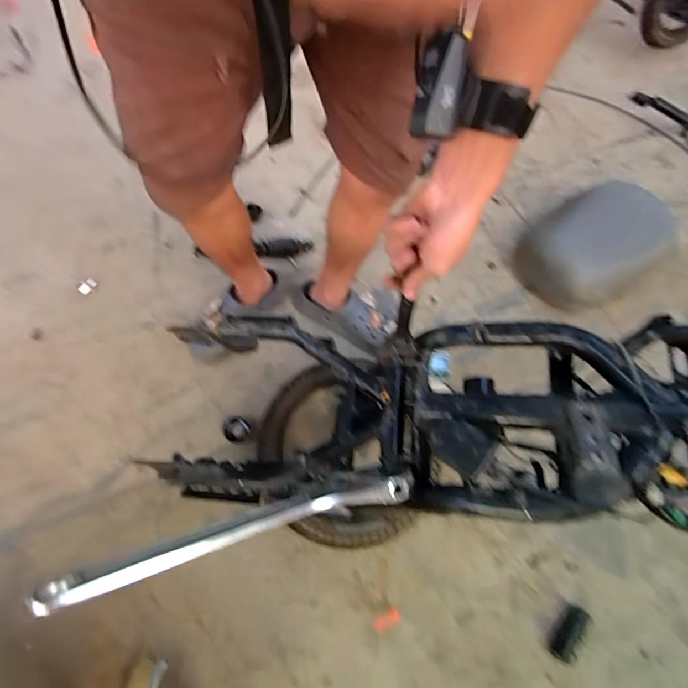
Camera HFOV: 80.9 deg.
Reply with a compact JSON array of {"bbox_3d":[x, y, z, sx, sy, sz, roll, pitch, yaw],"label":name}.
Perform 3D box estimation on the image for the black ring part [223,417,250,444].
[{"bbox_3d":[-0.230,0.184,0.859,0.057,0.019,0.054,1,70,-2],"label":"black ring part"}]

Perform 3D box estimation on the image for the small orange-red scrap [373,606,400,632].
[{"bbox_3d":[0.080,0.526,0.767,0.052,0.005,0.025,-26,73,-12],"label":"small orange-red scrap"}]

